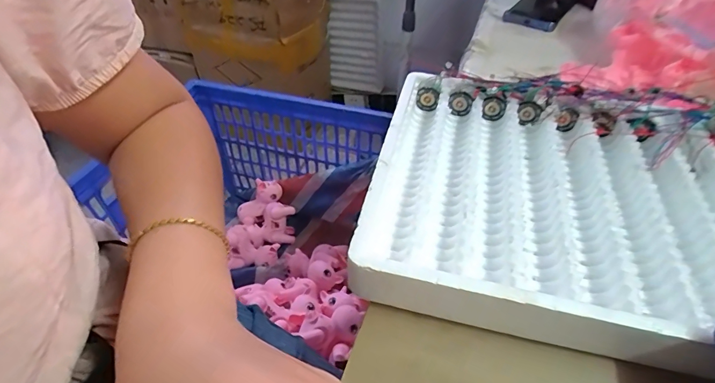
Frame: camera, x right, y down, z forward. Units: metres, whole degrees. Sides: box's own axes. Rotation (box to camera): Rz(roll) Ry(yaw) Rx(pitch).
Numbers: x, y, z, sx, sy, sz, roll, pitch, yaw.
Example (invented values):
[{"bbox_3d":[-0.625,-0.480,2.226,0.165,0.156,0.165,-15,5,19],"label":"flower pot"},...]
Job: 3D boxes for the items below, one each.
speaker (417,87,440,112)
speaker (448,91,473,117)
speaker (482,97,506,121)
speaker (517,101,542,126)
[{"bbox_3d":[0.071,-0.093,0.408,0.021,0.024,0.007,9,45,10],"label":"speaker"},{"bbox_3d":[0.103,-0.087,0.401,0.024,0.026,0.006,21,48,21],"label":"speaker"},{"bbox_3d":[0.134,-0.081,0.396,0.021,0.027,0.006,14,46,14],"label":"speaker"},{"bbox_3d":[0.166,-0.075,0.390,0.022,0.024,0.008,23,49,23],"label":"speaker"}]

